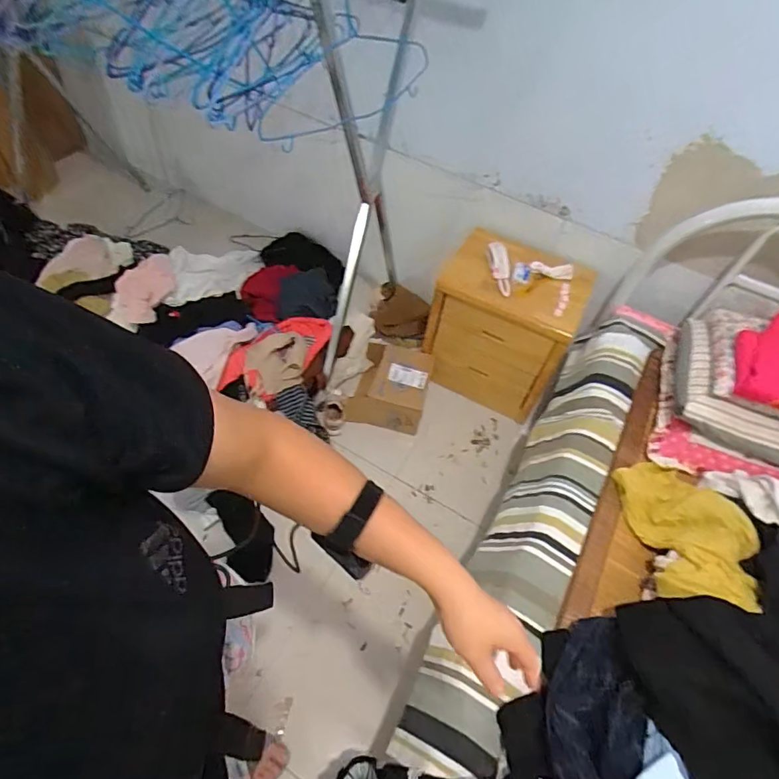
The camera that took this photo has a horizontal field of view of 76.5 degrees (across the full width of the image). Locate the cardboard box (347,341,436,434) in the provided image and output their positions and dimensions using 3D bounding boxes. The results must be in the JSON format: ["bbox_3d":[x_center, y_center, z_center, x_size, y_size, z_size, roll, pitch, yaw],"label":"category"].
[{"bbox_3d":[0.002,-0.010,1.696,0.253,0.149,0.292,13,51,4],"label":"cardboard box"}]

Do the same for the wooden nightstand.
[{"bbox_3d":[0.383,-0.227,1.706,0.446,0.451,0.368,19,52,9],"label":"wooden nightstand"}]

